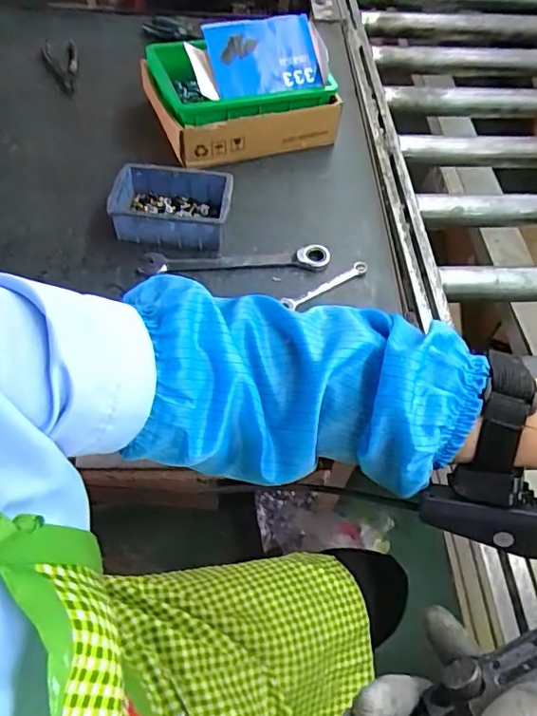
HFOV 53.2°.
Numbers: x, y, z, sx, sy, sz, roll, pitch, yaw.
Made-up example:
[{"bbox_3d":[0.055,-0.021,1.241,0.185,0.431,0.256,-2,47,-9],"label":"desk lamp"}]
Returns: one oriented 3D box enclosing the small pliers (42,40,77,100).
[{"bbox_3d":[-0.333,-0.472,0.871,0.052,0.017,0.144,-15,58,-13],"label":"small pliers"}]

